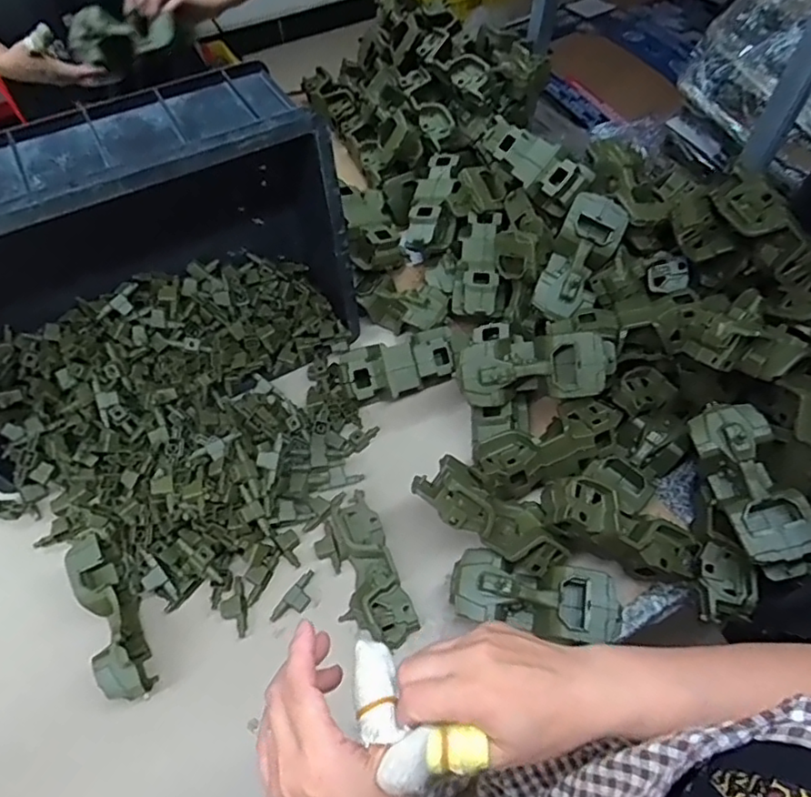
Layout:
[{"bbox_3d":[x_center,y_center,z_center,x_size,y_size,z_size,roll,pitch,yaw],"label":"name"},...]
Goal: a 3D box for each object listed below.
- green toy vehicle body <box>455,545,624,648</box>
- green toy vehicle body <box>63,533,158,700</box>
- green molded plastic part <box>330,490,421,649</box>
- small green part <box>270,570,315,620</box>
[{"bbox_3d":[0.142,0.223,0.657,0.178,0.066,0.076,11,57,7],"label":"green toy vehicle body"},{"bbox_3d":[-0.321,0.241,0.640,0.044,0.077,0.174,-22,59,-14],"label":"green toy vehicle body"},{"bbox_3d":[-0.047,0.196,0.690,0.070,0.035,0.182,-19,59,-12],"label":"green molded plastic part"},{"bbox_3d":[-0.126,0.231,0.680,0.028,0.016,0.067,34,63,20],"label":"small green part"}]

